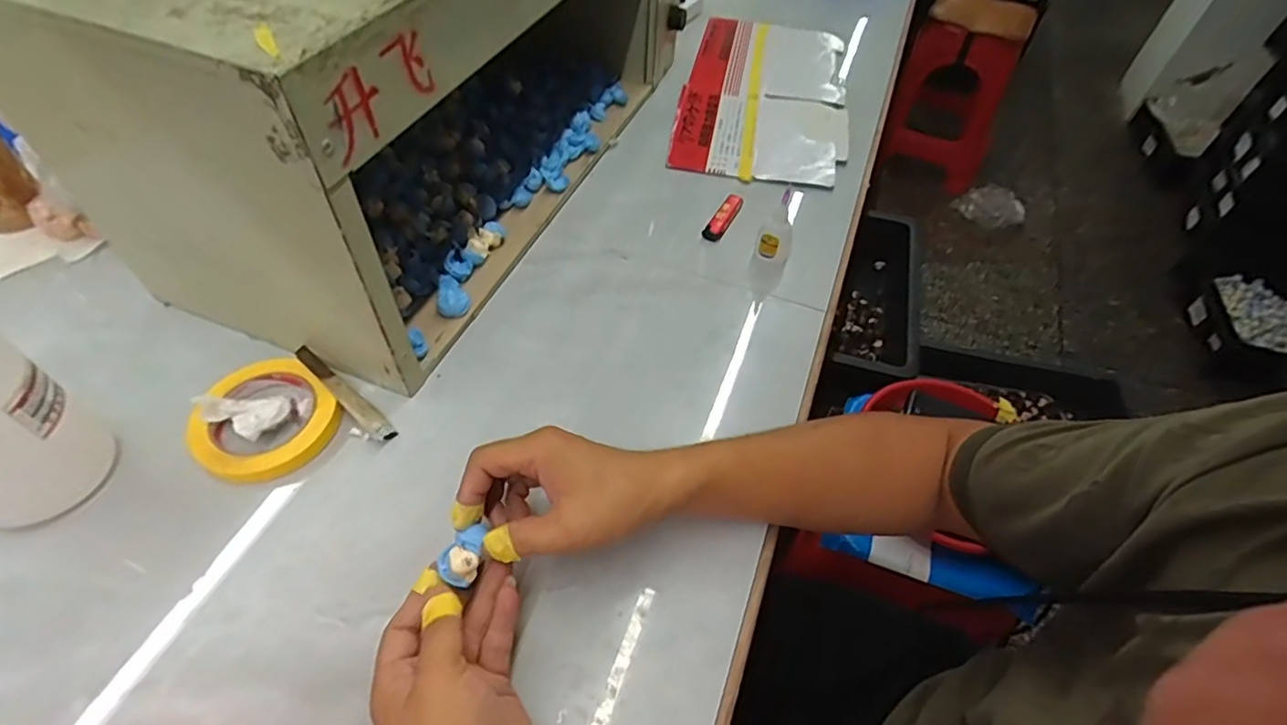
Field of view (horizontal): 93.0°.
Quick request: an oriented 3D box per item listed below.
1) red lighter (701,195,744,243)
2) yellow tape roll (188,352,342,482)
[{"bbox_3d":[0.091,-0.165,0.693,0.020,0.017,0.081,25,54,15],"label":"red lighter"},{"bbox_3d":[-0.308,0.047,0.494,0.103,0.025,0.100,2,52,-3],"label":"yellow tape roll"}]

